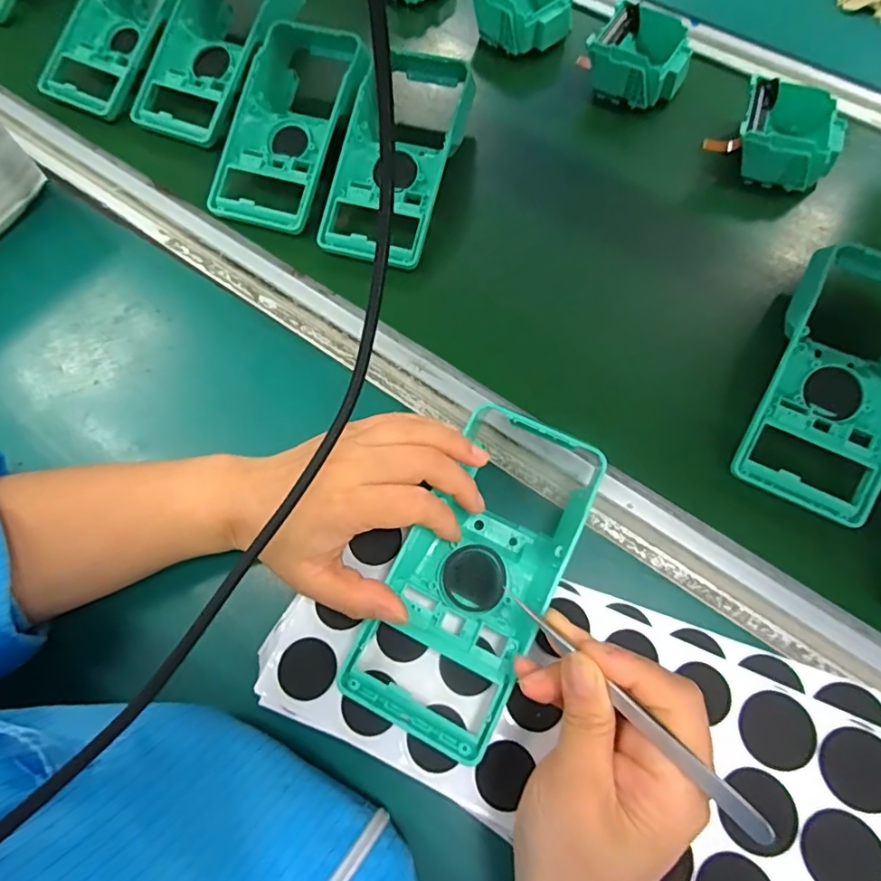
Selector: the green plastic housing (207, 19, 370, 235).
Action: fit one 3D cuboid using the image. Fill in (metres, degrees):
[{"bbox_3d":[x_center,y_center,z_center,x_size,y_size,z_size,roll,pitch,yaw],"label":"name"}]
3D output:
[{"bbox_3d":[-0.122,-0.260,0.434,0.094,0.053,0.180,20,69,8],"label":"green plastic housing"}]

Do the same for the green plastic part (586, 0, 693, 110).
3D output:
[{"bbox_3d":[0.176,-0.335,0.473,0.079,0.046,0.078,31,71,12],"label":"green plastic part"}]

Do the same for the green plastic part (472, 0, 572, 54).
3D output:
[{"bbox_3d":[0.076,-0.402,0.500,0.089,0.046,0.085,15,69,6],"label":"green plastic part"}]

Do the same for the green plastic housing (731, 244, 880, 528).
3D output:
[{"bbox_3d":[0.260,-0.051,0.345,0.090,0.056,0.191,27,71,11],"label":"green plastic housing"}]

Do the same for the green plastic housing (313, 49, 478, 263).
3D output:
[{"bbox_3d":[-0.033,-0.228,0.423,0.089,0.052,0.185,17,69,7],"label":"green plastic housing"}]

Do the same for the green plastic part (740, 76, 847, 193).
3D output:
[{"bbox_3d":[0.278,-0.244,0.433,0.078,0.042,0.078,19,69,8],"label":"green plastic part"}]

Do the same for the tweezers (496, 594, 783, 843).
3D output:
[{"bbox_3d":[0.069,0.102,0.222,0.007,0.015,0.137,-38,39,-14],"label":"tweezers"}]

